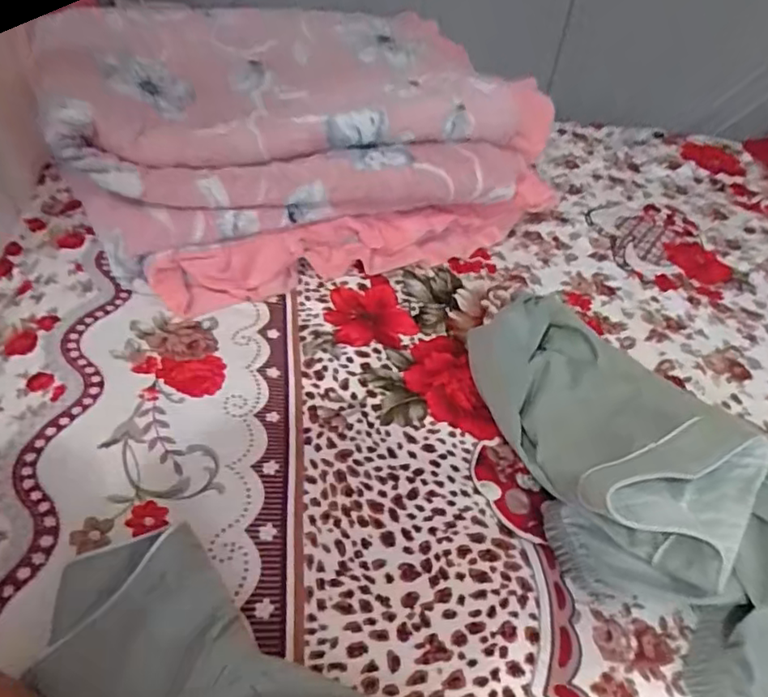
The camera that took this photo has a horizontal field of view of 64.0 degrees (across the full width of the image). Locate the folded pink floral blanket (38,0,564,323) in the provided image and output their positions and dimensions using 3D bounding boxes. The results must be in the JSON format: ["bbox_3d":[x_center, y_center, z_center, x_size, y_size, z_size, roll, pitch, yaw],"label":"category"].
[{"bbox_3d":[-0.076,-0.212,0.618,0.443,0.162,0.277,-16,46,-24],"label":"folded pink floral blanket"}]

